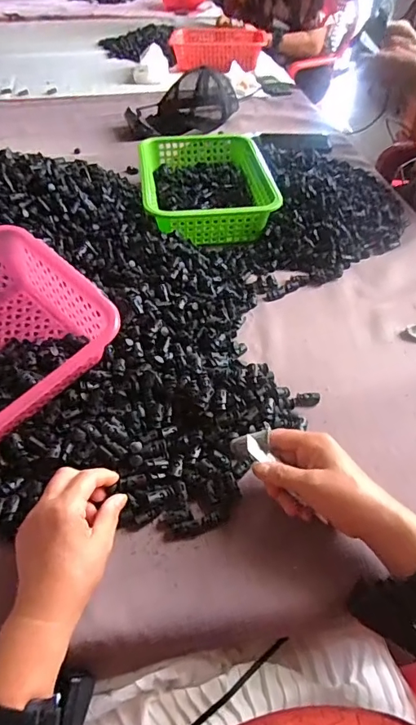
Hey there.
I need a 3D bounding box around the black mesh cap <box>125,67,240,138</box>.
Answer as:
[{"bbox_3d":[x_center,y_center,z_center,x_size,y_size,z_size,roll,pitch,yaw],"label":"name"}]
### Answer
[{"bbox_3d":[-0.073,-0.649,1.149,0.186,0.098,0.259,28,52,23],"label":"black mesh cap"}]

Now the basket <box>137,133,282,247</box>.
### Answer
[{"bbox_3d":[-0.010,-0.334,0.859,0.217,0.079,0.321,-6,47,-6],"label":"basket"}]

